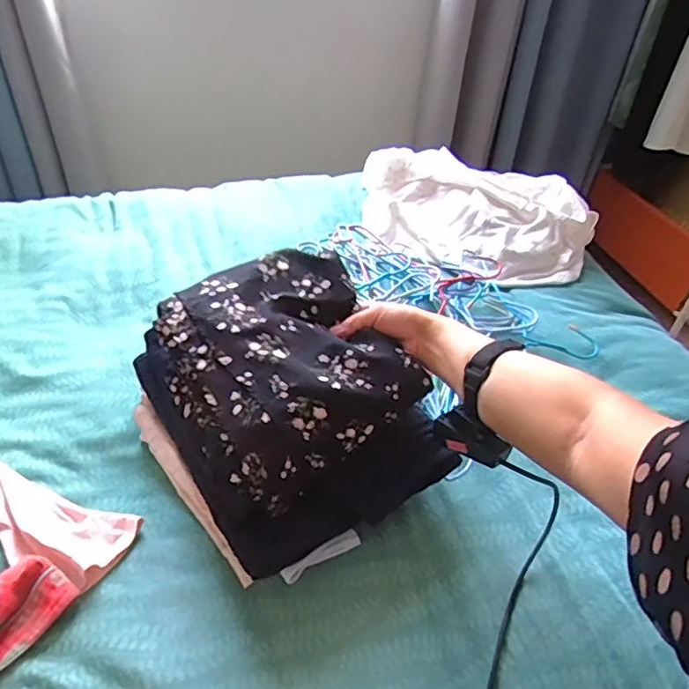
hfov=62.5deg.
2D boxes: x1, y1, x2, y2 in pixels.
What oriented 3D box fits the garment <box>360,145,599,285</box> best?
[{"bbox_3d":[0.228,-0.237,1.019,0.443,0.080,0.292,12,41,11],"label":"garment"}]

